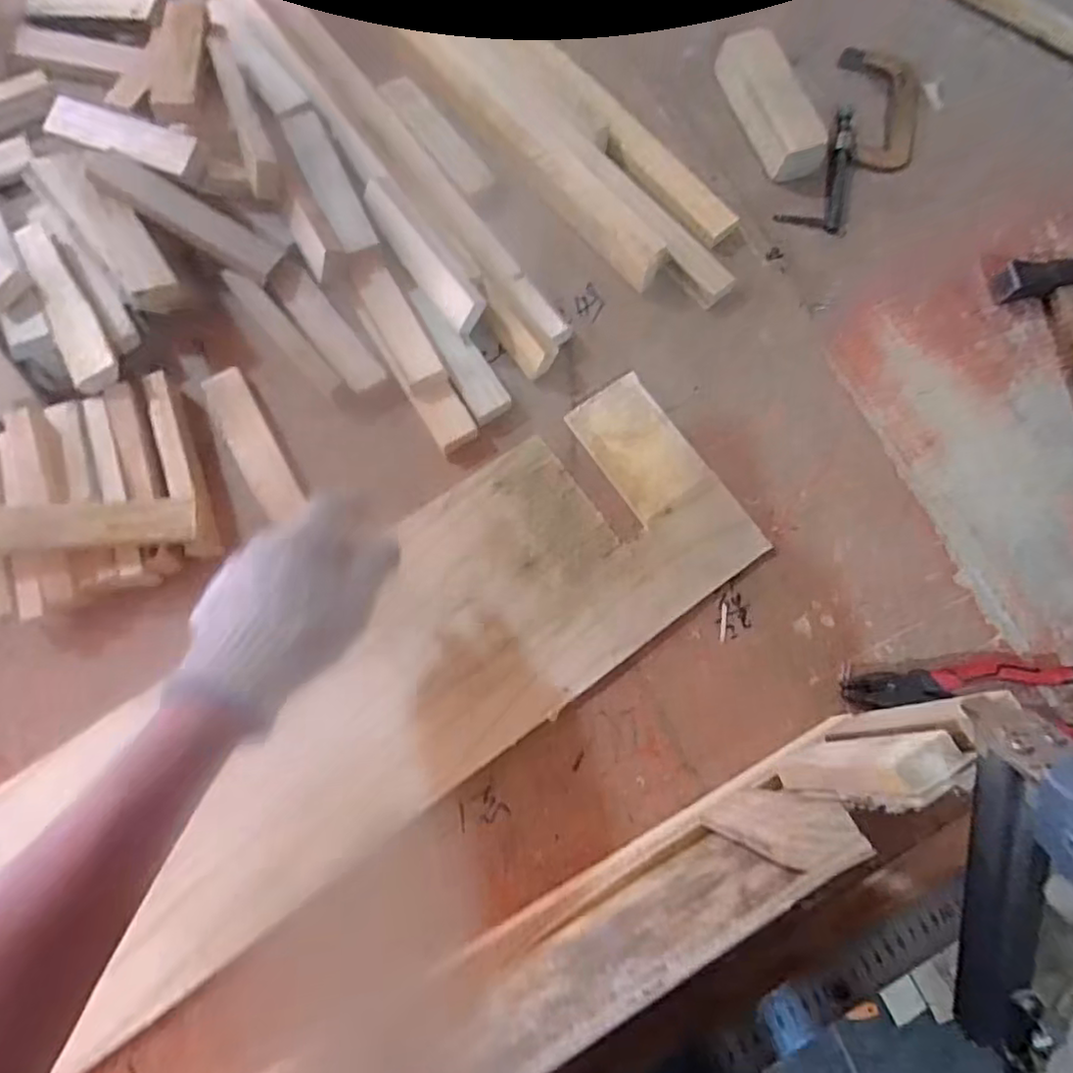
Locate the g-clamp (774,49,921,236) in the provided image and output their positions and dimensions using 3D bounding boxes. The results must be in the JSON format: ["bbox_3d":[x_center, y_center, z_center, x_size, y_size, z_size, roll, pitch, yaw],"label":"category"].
[{"bbox_3d":[0.337,-0.408,0.663,0.102,0.027,0.237,22,76,3],"label":"g-clamp"}]

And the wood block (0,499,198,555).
[{"bbox_3d":[-0.345,-0.007,0.483,0.166,0.025,0.040,-7,76,-4],"label":"wood block"}]

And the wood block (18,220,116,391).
[{"bbox_3d":[-0.393,-0.196,0.531,0.036,0.023,0.166,-29,79,-9],"label":"wood block"}]

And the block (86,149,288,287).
[{"bbox_3d":[-0.302,-0.277,0.555,0.164,0.013,0.035,28,73,-14],"label":"block"}]

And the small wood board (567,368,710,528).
[{"bbox_3d":[0.091,-0.081,0.572,0.080,0.011,0.121,-32,79,-10],"label":"small wood board"}]

